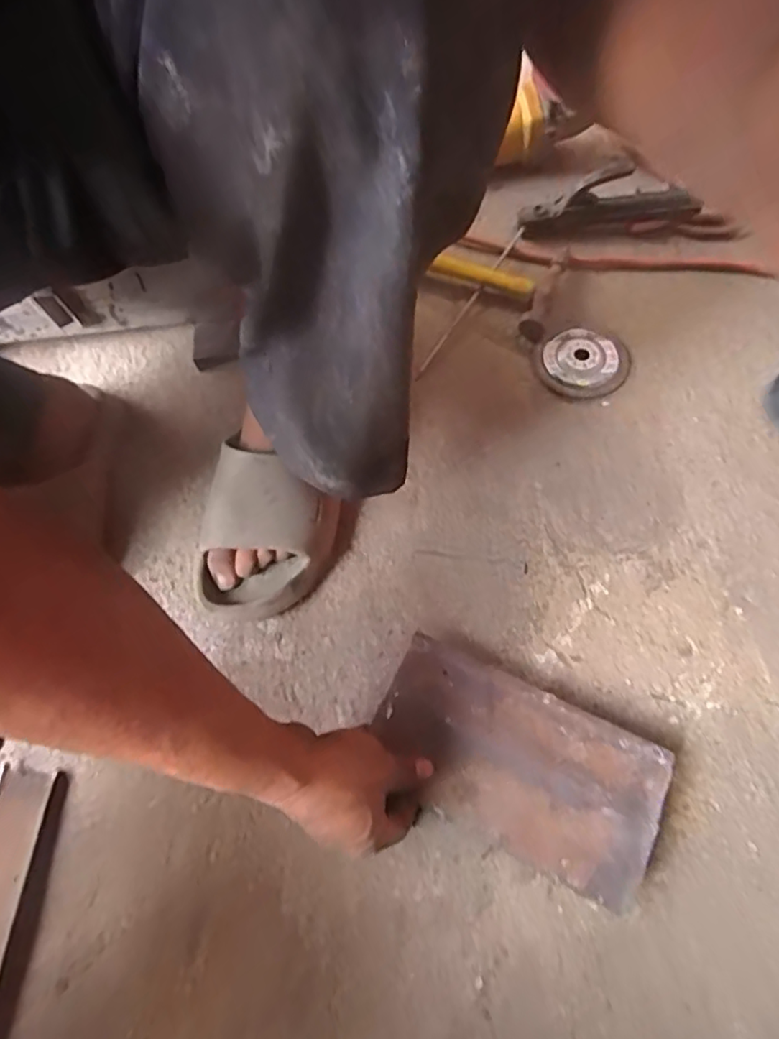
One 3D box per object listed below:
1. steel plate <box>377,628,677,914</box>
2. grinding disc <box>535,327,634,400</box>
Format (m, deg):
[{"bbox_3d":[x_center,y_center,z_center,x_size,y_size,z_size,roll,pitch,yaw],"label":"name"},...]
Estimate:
[{"bbox_3d":[0.092,0.179,0.432,0.209,0.010,0.114,24,71,12],"label":"steel plate"},{"bbox_3d":[0.197,-0.160,0.588,0.087,0.007,0.081,-1,67,3],"label":"grinding disc"}]

